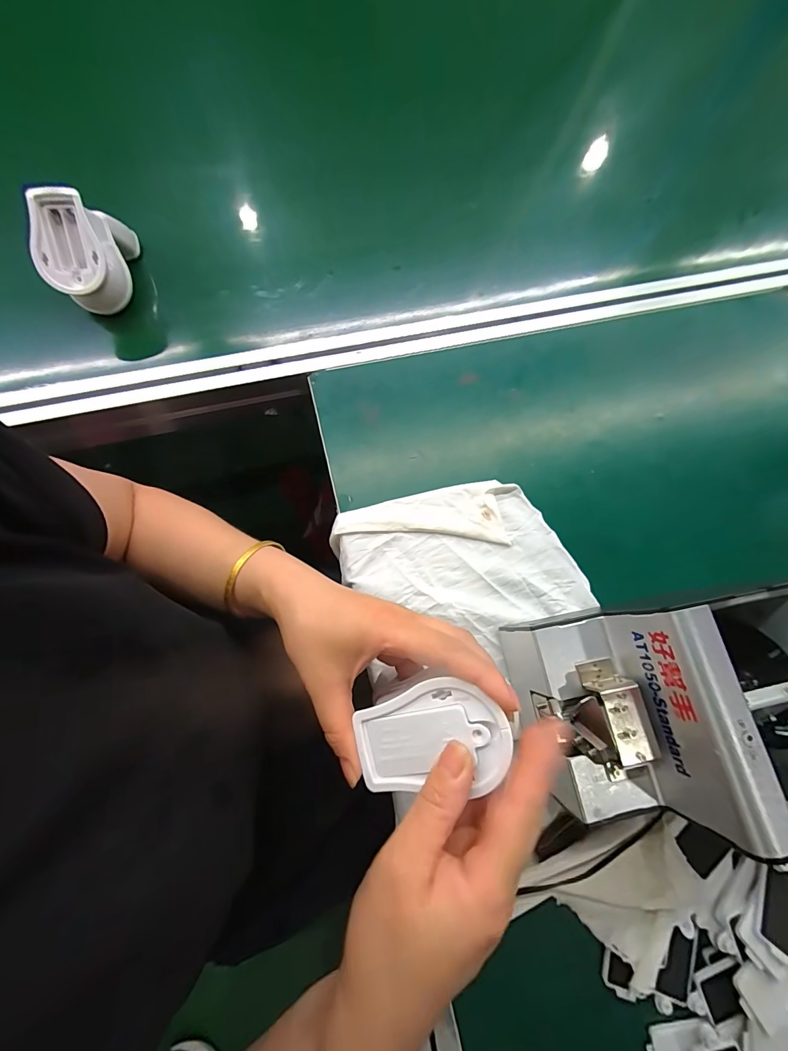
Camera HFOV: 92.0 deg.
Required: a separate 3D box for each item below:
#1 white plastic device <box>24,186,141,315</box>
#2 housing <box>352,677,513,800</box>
[{"bbox_3d":[-0.318,-0.283,0.391,0.061,0.080,0.110,-5,75,-6],"label":"white plastic device"},{"bbox_3d":[0.022,0.119,0.220,0.085,0.018,0.060,-11,80,16],"label":"housing"}]

